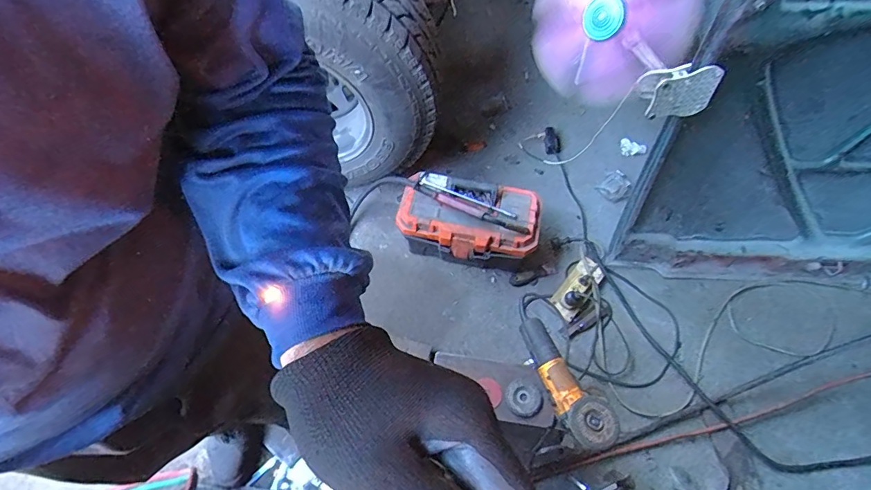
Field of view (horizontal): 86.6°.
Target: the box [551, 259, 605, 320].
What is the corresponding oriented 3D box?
[{"bbox_3d":[0.415,0.123,1.349,0.087,0.059,0.198,37,69,19],"label":"box"}]

